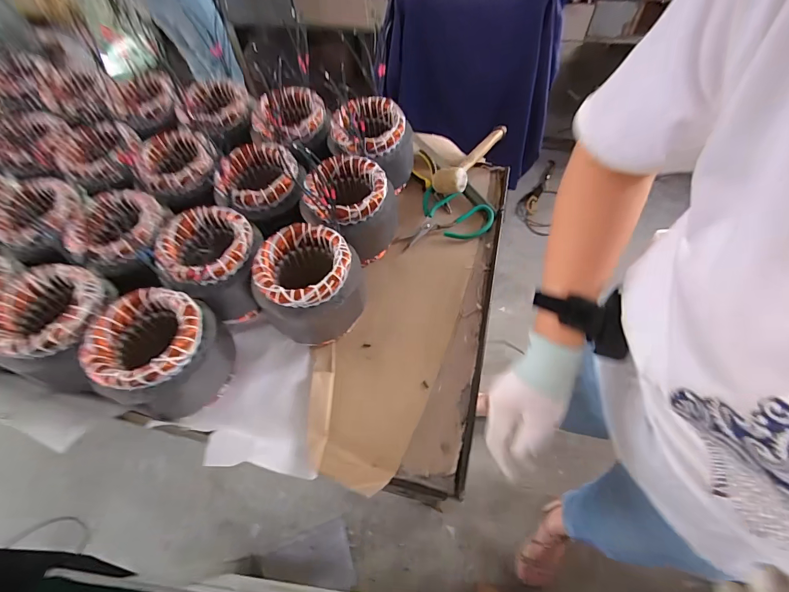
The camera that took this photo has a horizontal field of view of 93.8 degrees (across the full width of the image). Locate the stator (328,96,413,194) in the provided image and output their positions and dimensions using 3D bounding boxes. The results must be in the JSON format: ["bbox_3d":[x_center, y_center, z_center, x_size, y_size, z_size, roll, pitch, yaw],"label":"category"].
[{"bbox_3d":[-0.038,-0.284,0.681,0.129,0.126,0.128,-1,60,2],"label":"stator"}]

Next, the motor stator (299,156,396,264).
[{"bbox_3d":[-0.068,-0.150,0.613,0.134,0.152,0.131,-2,60,1],"label":"motor stator"}]

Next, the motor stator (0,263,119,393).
[{"bbox_3d":[-0.456,0.041,0.511,0.119,0.099,0.146,-1,60,2],"label":"motor stator"}]

